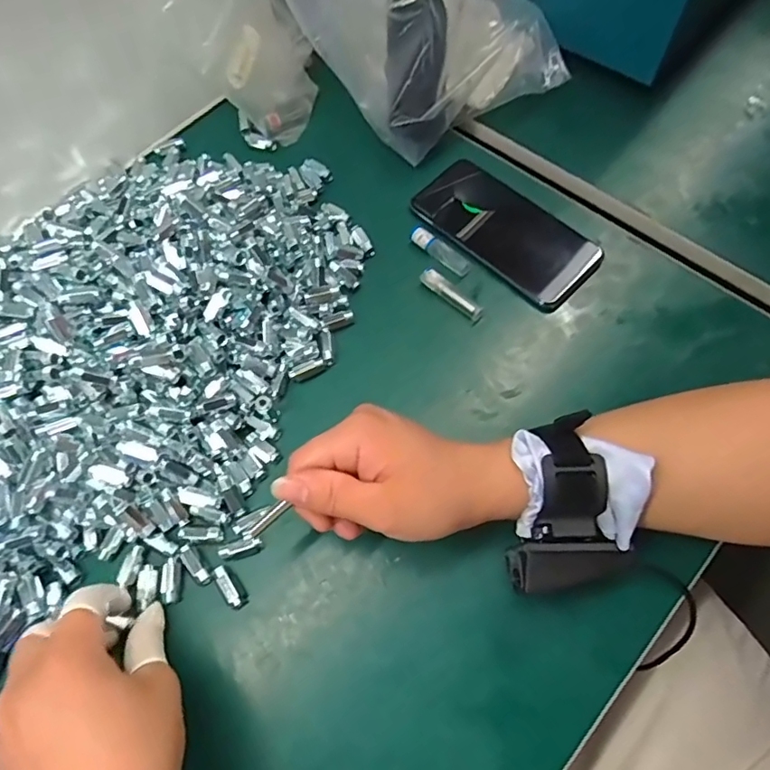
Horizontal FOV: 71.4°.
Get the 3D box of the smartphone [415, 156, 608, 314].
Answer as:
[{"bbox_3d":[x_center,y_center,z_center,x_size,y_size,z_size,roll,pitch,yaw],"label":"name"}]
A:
[{"bbox_3d":[0.099,-0.131,0.443,0.077,0.012,0.159,-42,71,-14],"label":"smartphone"}]

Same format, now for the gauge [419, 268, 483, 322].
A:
[{"bbox_3d":[0.053,-0.072,0.420,0.015,0.012,0.056,-42,71,-15],"label":"gauge"}]

